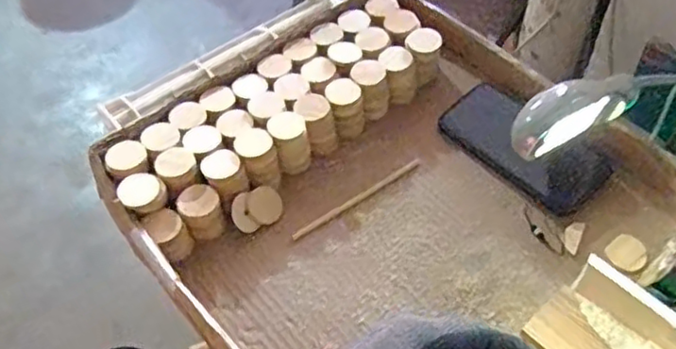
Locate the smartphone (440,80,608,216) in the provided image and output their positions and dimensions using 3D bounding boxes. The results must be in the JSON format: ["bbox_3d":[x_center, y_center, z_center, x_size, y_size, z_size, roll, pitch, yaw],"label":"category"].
[{"bbox_3d":[0.179,-0.029,0.625,0.073,0.012,0.161,-47,61,-7],"label":"smartphone"}]

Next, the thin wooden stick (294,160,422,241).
[{"bbox_3d":[0.020,0.023,0.613,0.150,0.007,0.009,-31,57,-19],"label":"thin wooden stick"}]

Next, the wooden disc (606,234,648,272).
[{"bbox_3d":[0.254,0.069,0.561,0.030,0.004,0.032,-7,66,15],"label":"wooden disc"}]

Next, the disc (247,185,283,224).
[{"bbox_3d":[-0.067,0.028,0.592,0.034,0.004,0.034,7,73,-24],"label":"disc"}]

